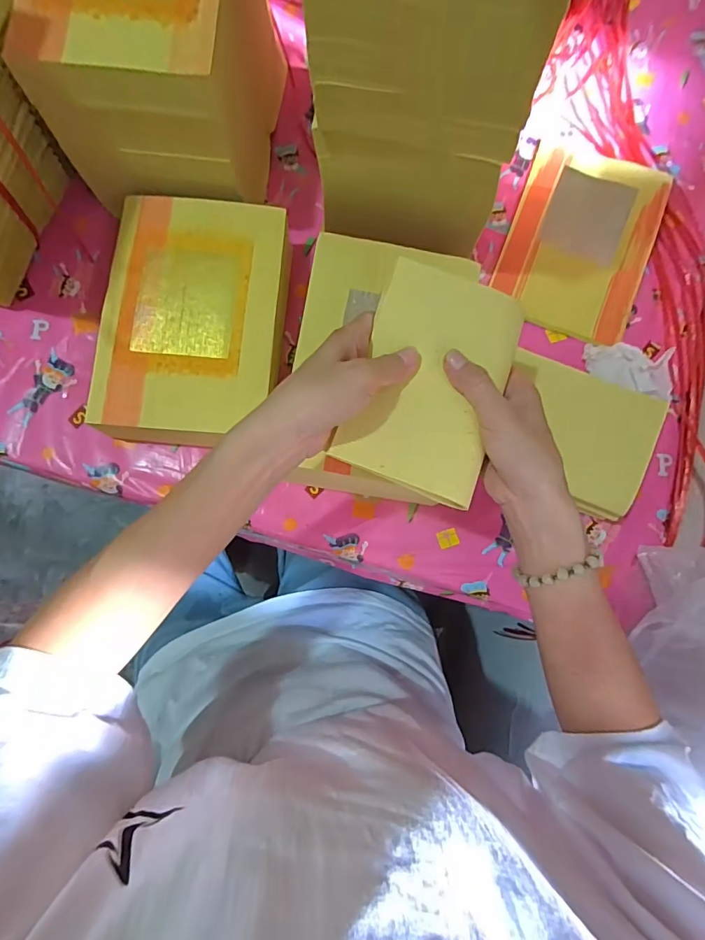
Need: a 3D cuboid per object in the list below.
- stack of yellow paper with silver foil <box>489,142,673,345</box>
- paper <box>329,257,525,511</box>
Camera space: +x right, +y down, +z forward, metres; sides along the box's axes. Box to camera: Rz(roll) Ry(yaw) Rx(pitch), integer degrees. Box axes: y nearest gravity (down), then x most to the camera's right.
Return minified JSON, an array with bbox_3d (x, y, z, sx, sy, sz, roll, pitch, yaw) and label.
[{"bbox_3d":[0.264,-0.266,0.519,0.159,0.011,0.223,20,80,0],"label":"stack of yellow paper with silver foil"},{"bbox_3d":[0.058,-0.064,0.323,0.103,0.017,0.154,19,80,0],"label":"paper"}]

